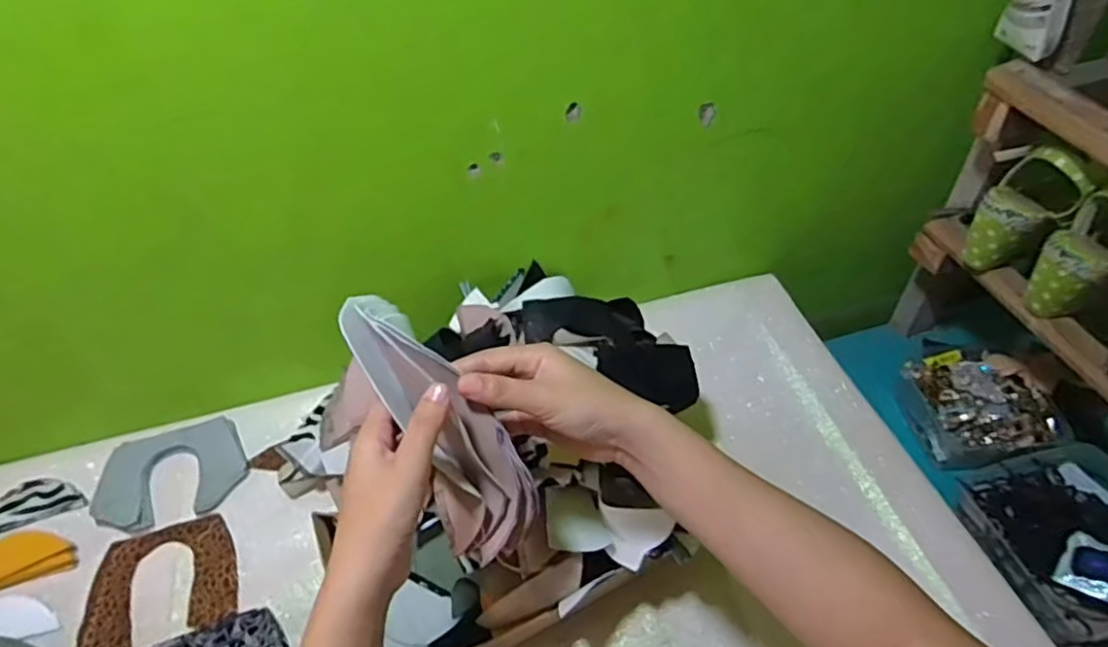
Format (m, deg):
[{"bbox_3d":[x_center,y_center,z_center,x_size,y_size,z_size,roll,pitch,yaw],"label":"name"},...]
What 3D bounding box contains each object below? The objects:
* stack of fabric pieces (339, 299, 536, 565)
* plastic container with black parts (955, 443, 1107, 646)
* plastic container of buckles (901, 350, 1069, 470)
[{"bbox_3d":[-0.068,0.068,0.413,0.051,0.200,0.050,8,41,48],"label":"stack of fabric pieces"},{"bbox_3d":[0.584,0.231,0.739,0.191,0.055,0.207,-12,48,-9],"label":"plastic container with black parts"},{"bbox_3d":[0.553,0.109,0.870,0.149,0.064,0.156,-1,47,1],"label":"plastic container of buckles"}]

